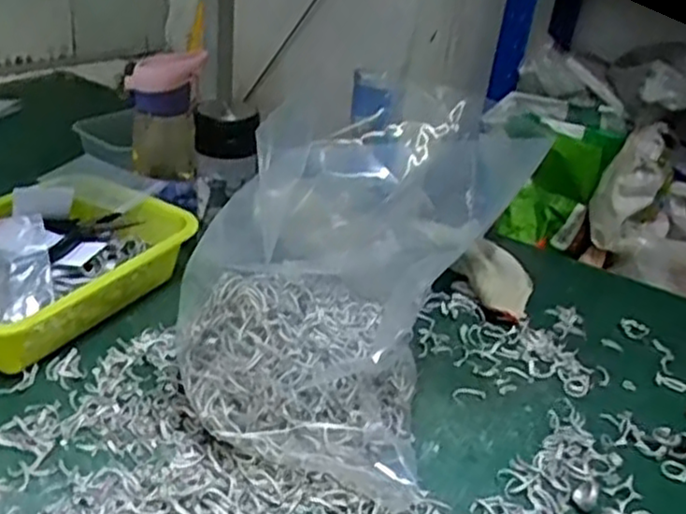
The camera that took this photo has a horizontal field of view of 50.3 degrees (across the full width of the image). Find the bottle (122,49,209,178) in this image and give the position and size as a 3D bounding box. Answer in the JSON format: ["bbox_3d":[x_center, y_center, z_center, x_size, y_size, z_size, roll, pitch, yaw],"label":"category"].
[{"bbox_3d":[-0.228,-0.177,0.941,0.093,0.170,0.068,0,30,-13],"label":"bottle"}]

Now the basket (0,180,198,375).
[{"bbox_3d":[-0.298,-0.002,0.728,0.172,0.090,0.269,22,33,25],"label":"basket"}]

